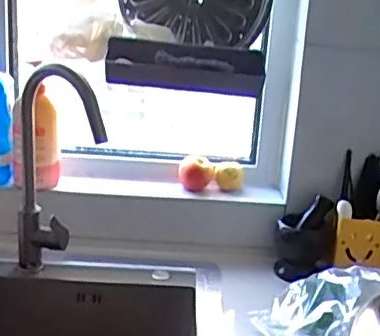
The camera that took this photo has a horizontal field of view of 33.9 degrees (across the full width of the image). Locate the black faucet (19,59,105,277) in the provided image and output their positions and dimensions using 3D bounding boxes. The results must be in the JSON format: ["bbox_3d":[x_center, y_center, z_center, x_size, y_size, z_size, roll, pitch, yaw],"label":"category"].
[{"bbox_3d":[-0.225,0.018,1.031,0.055,0.361,0.193,-12,24,-41],"label":"black faucet"}]

